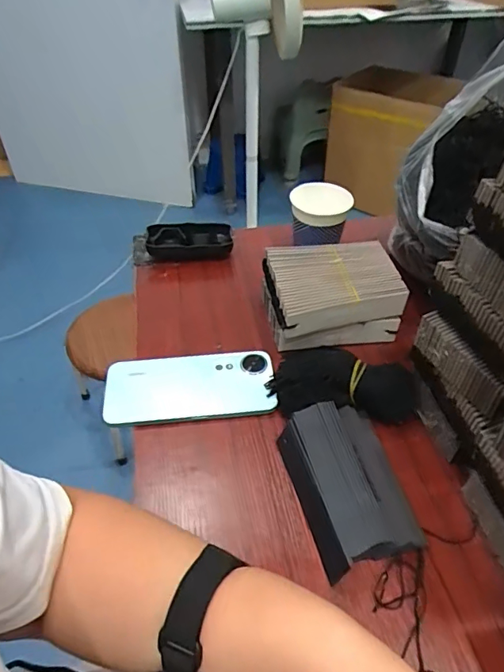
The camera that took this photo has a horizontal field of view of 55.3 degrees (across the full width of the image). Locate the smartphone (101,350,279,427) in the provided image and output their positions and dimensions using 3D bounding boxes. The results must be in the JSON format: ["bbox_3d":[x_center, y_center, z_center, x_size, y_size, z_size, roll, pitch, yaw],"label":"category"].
[{"bbox_3d":[-0.061,0.049,0.469,0.162,0.008,0.078,-5,44,-5],"label":"smartphone"}]

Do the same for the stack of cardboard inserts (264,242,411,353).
[{"bbox_3d":[0.084,-0.046,0.521,0.134,0.063,0.101,-9,44,-9],"label":"stack of cardboard inserts"}]

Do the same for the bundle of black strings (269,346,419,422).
[{"bbox_3d":[0.084,0.047,0.442,0.135,0.043,0.063,14,45,14],"label":"bundle of black strings"}]

